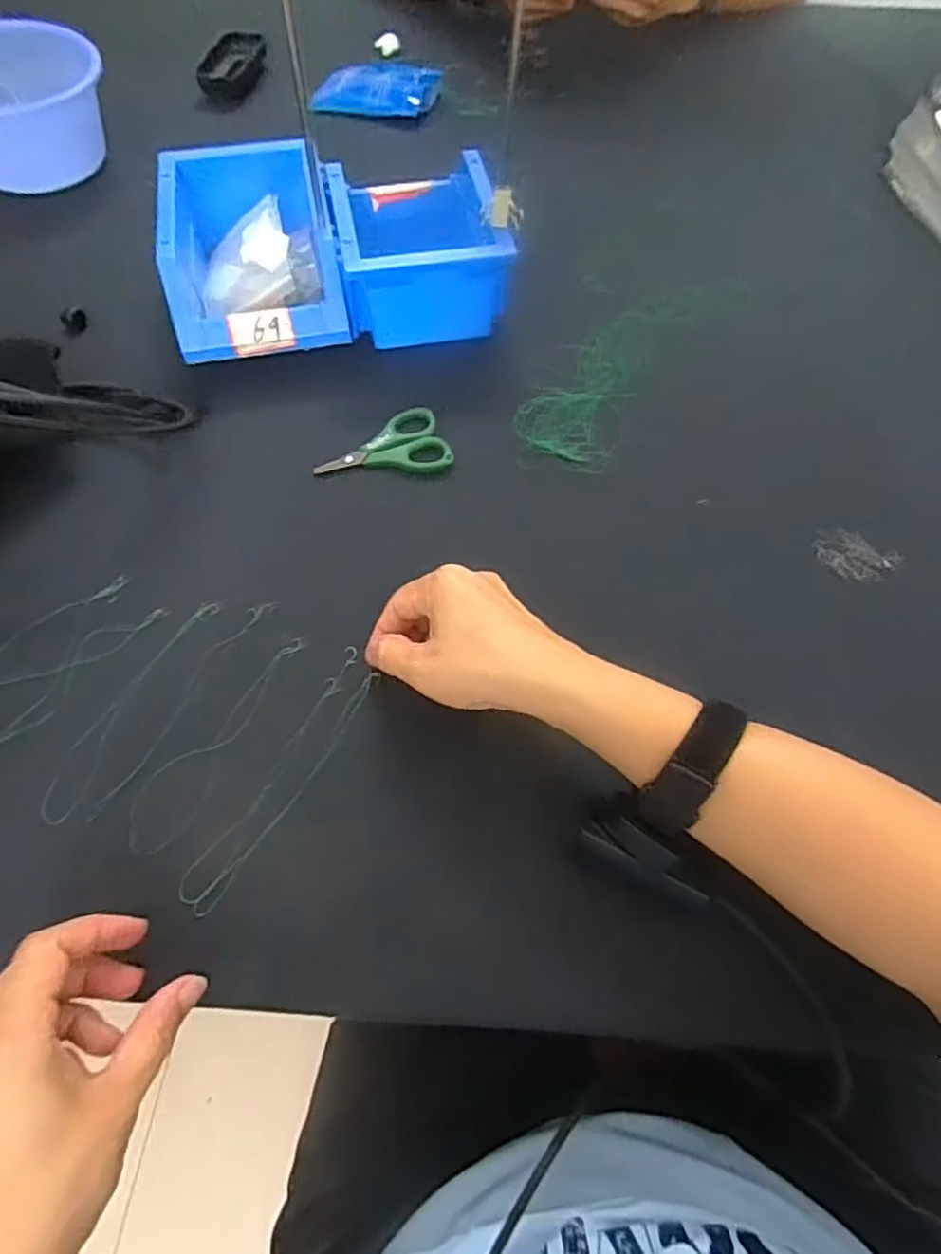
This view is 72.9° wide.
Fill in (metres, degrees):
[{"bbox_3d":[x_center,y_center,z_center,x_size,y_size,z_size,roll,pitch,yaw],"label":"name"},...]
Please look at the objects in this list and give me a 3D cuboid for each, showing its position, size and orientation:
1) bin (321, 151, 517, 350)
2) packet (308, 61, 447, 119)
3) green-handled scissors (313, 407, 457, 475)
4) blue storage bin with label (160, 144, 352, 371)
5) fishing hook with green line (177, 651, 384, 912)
[{"bbox_3d":[-0.049,-0.317,0.534,0.126,0.086,0.167,-12,63,-8],"label":"bin"},{"bbox_3d":[-0.103,-0.605,0.712,0.128,0.011,0.099,11,63,4],"label":"packet"},{"bbox_3d":[-0.065,-0.127,0.468,0.094,0.017,0.059,-18,64,-11],"label":"green-handled scissors"},{"bbox_3d":[-0.172,-0.292,0.512,0.123,0.079,0.181,-12,63,-8],"label":"blue storage bin with label"},{"bbox_3d":[-0.102,0.081,0.357,0.026,0.009,0.160,28,66,12],"label":"fishing hook with green line"}]

